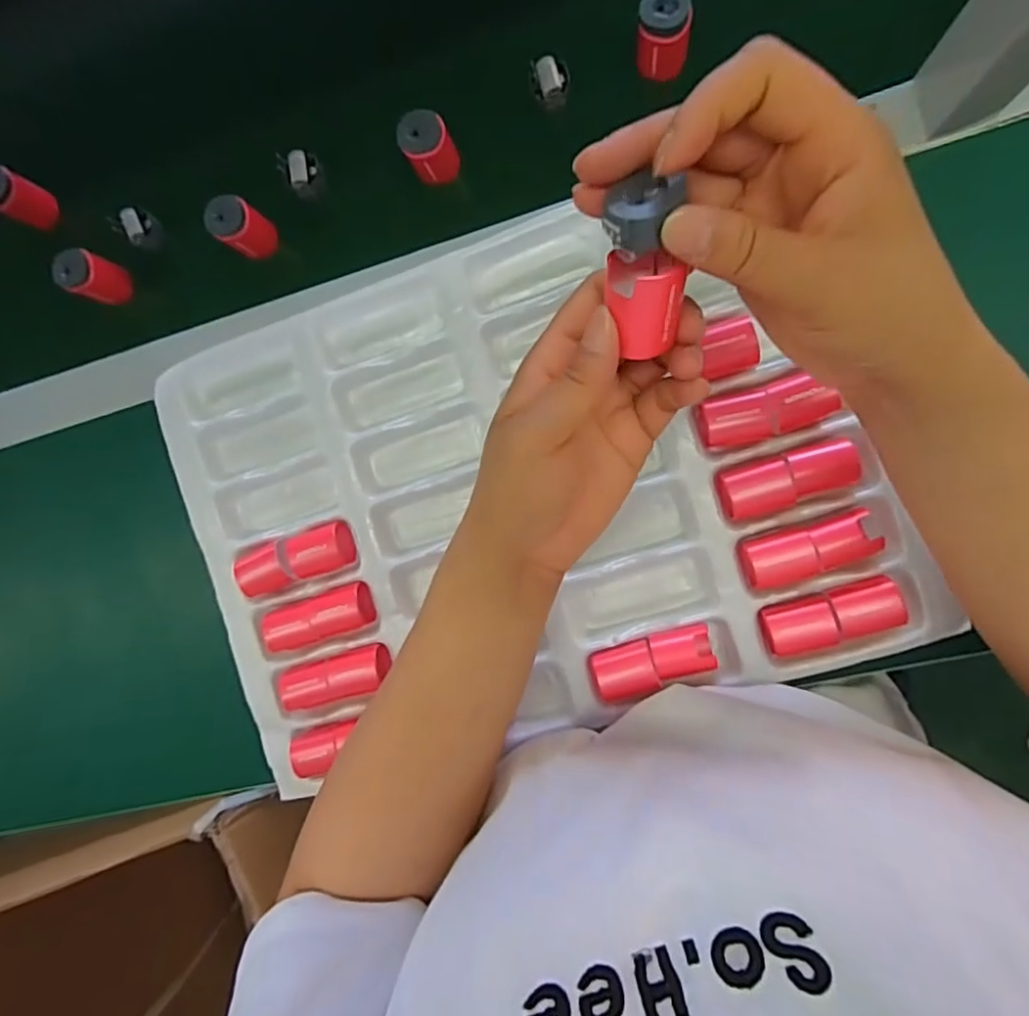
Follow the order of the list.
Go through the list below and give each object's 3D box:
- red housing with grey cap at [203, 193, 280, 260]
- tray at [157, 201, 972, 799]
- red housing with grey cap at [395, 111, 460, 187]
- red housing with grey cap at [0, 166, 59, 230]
[{"bbox_3d":[-0.189,-0.195,0.420,0.033,0.034,0.030,37,98,6],"label":"red housing with grey cap"},{"bbox_3d":[-0.001,-0.013,0.391,0.444,0.037,0.320,-17,90,10],"label":"tray"},{"bbox_3d":[-0.055,-0.236,0.398,0.031,0.033,0.032,1,93,9],"label":"red housing with grey cap"},{"bbox_3d":[-0.367,-0.230,0.449,0.027,0.041,0.030,28,97,7],"label":"red housing with grey cap"}]

